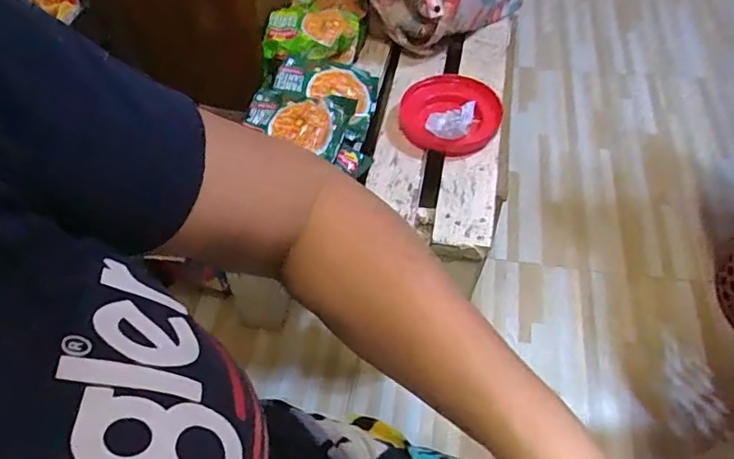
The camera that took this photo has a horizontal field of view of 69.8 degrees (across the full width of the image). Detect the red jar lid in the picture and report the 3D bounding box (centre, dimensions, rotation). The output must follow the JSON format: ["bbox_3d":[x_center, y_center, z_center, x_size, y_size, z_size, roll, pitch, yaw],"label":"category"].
[{"bbox_3d":[0.119,-0.163,0.760,0.140,0.036,0.131,-2,53,3],"label":"red jar lid"}]

